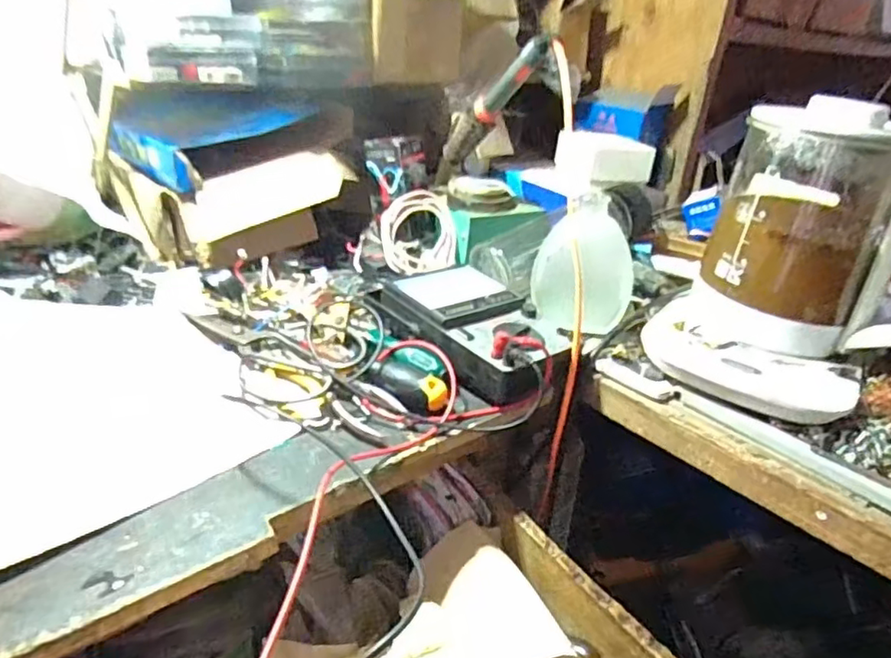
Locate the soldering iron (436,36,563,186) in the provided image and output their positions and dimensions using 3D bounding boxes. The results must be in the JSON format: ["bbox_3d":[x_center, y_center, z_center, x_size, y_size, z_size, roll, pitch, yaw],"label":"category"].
[{"bbox_3d":[0.039,-0.229,0.662,0.024,0.025,0.260,-10,-11,-27],"label":"soldering iron"}]

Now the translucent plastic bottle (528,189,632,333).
[{"bbox_3d":[0.130,-0.056,0.588,0.077,0.112,0.068,-7,31,-22],"label":"translucent plastic bottle"}]

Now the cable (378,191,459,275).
[{"bbox_3d":[-0.031,-0.114,0.711,0.091,0.088,0.036,-8,-9,-19],"label":"cable"}]

